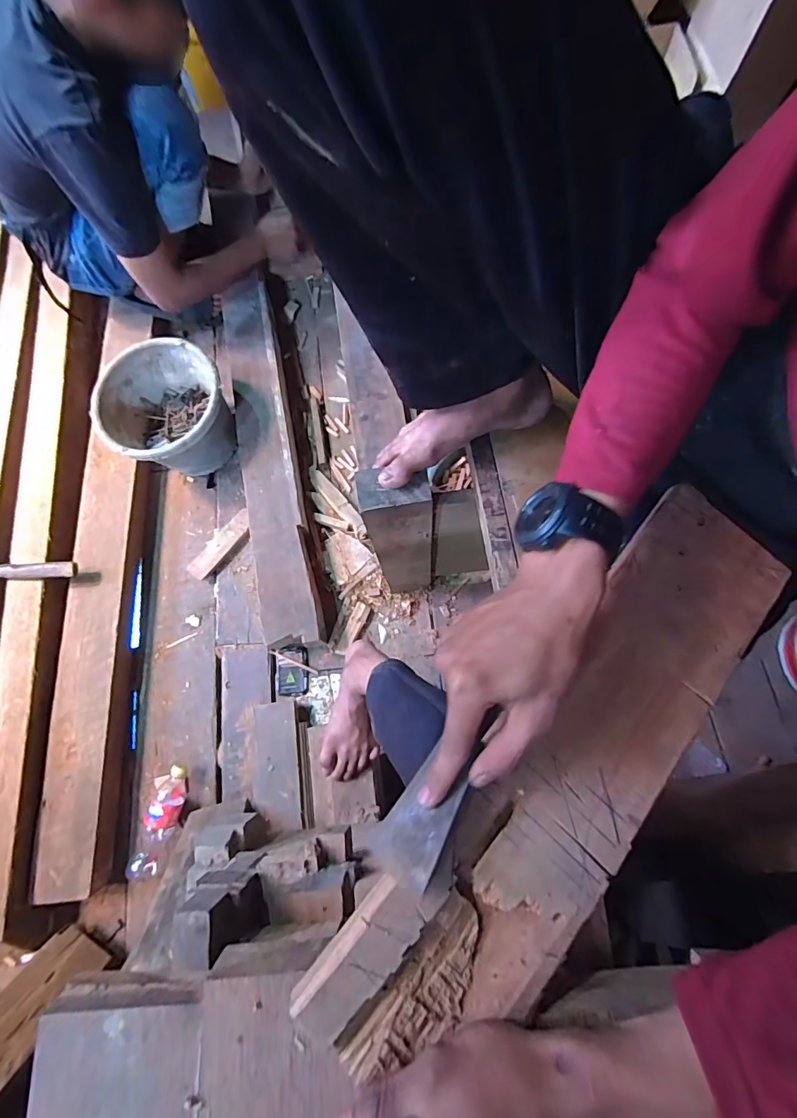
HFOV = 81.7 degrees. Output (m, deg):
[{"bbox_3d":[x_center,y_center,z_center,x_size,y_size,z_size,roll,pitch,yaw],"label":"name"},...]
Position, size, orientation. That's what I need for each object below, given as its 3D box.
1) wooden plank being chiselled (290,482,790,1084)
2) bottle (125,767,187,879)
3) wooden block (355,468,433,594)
[{"bbox_3d":[0.135,0.133,0.332,0.118,0.024,0.457,41,72,11],"label":"wooden plank being chiselled"},{"bbox_3d":[-0.475,0.533,0.924,0.063,0.059,0.211,18,77,6],"label":"bottle"},{"bbox_3d":[0.007,-0.021,0.815,0.097,0.516,0.064,-9,75,0],"label":"wooden block"}]

